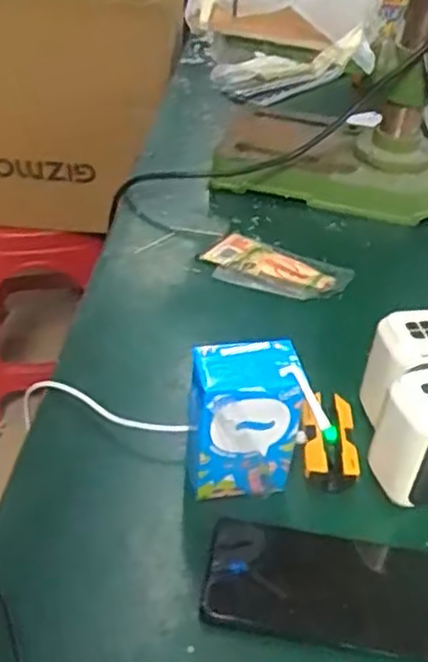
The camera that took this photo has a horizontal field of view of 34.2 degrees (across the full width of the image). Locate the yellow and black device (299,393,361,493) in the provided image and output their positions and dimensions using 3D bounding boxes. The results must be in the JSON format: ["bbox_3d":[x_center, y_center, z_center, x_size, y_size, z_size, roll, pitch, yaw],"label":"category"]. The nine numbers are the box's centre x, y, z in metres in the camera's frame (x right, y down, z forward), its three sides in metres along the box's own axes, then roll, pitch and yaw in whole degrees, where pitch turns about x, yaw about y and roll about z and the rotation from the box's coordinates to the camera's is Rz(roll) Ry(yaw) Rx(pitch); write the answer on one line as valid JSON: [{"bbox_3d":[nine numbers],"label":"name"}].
[{"bbox_3d":[0.083,0.078,0.509,0.040,0.030,0.074,3,38,-4],"label":"yellow and black device"}]

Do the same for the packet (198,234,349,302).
[{"bbox_3d":[0.063,-0.064,0.703,0.143,0.012,0.082,18,40,15],"label":"packet"}]

